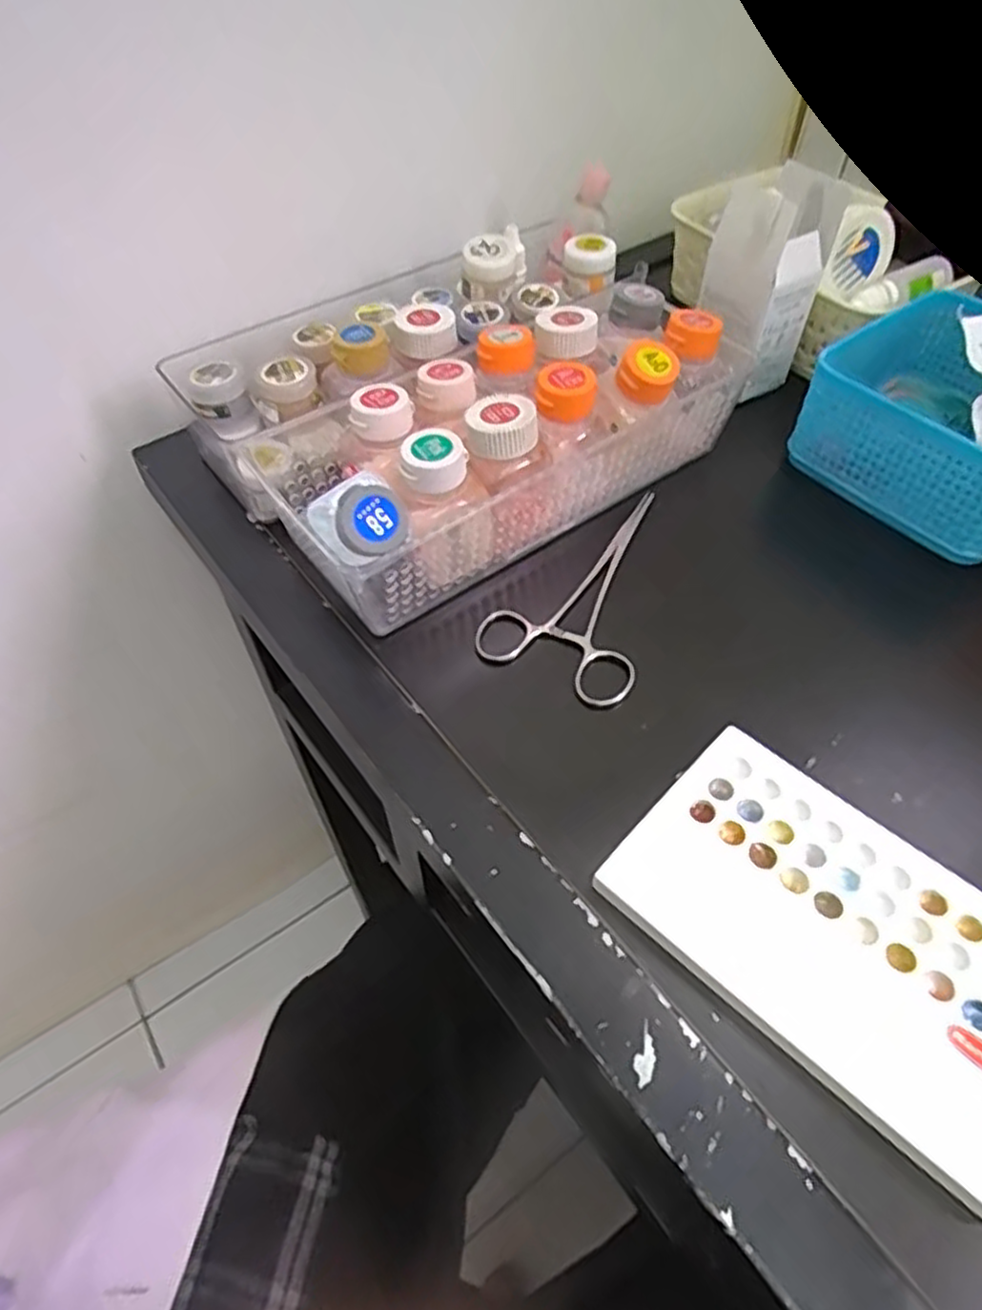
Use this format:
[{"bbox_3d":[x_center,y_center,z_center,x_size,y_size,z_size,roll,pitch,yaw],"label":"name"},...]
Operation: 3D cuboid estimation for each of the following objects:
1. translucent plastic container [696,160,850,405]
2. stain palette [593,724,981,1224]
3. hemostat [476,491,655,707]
[{"bbox_3d":[0.169,-0.227,0.451,0.058,0.112,0.049,-28,57,-20],"label":"translucent plastic container"},{"bbox_3d":[0.127,0.100,0.269,0.151,0.011,0.094,37,61,25],"label":"stain palette"},{"bbox_3d":[0.054,-0.038,0.383,0.077,0.009,0.140,21,55,16],"label":"hemostat"}]

